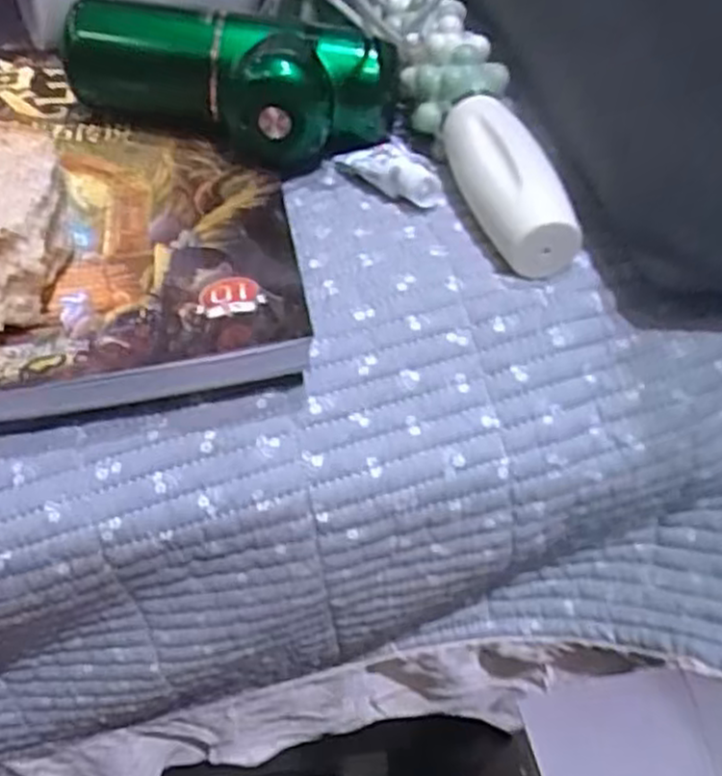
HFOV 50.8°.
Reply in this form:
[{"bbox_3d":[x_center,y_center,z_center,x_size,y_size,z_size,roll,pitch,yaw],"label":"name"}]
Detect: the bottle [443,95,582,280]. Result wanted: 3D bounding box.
[{"bbox_3d":[0.048,-0.076,0.273,0.032,0.030,0.083,-7,51,-12],"label":"bottle"}]

